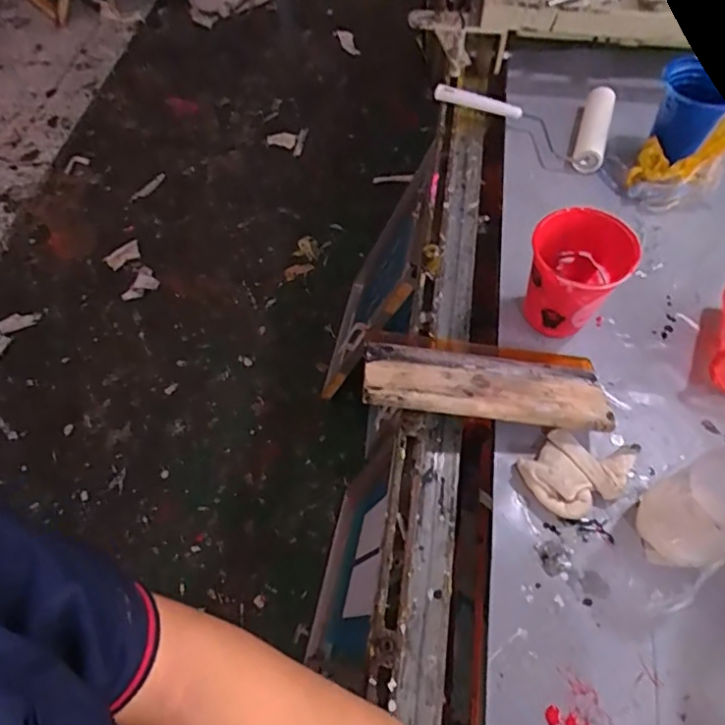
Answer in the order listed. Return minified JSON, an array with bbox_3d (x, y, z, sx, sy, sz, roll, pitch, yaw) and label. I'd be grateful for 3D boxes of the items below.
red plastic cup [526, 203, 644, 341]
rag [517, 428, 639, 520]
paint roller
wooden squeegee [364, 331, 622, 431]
[{"bbox_3d":[0.249,-0.098,0.671,0.106,0.148,0.100,-1,62,2],"label":"red plastic cup"},{"bbox_3d":[0.248,0.114,0.622,0.125,0.033,0.091,-37,67,-16],"label":"rag"},{"bbox_3d":[0.278,-0.419,0.905,0.285,0.045,0.149,29,66,18],"label":"paint roller"},{"bbox_3d":[0.144,0.023,0.651,0.281,0.036,0.121,9,45,-1],"label":"wooden squeegee"}]

